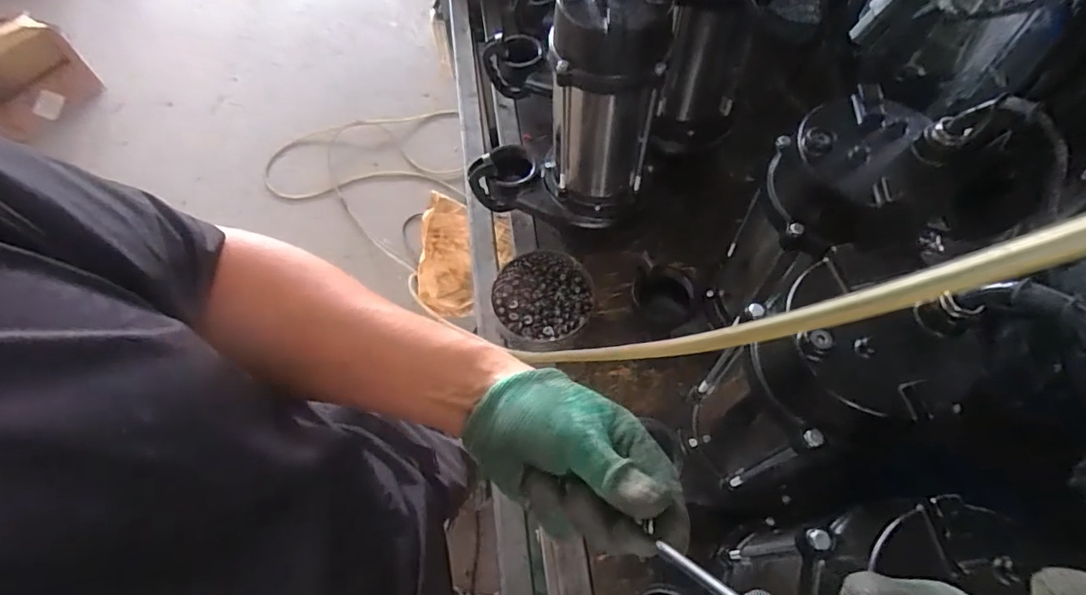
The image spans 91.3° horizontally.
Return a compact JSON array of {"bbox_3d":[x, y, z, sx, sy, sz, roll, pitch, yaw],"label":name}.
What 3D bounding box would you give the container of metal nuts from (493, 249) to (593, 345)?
[{"bbox_3d":[0.000,-0.006,0.711,0.131,0.046,0.119,-4,61,0],"label":"container of metal nuts"}]

